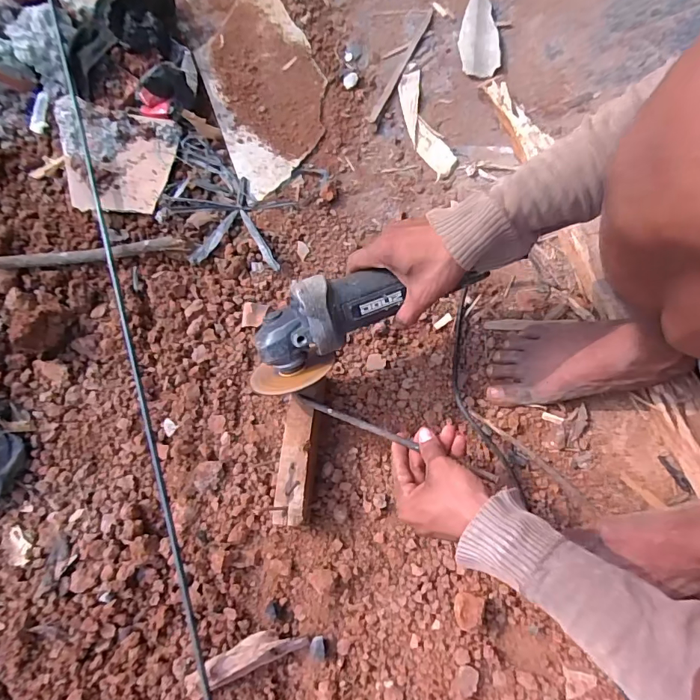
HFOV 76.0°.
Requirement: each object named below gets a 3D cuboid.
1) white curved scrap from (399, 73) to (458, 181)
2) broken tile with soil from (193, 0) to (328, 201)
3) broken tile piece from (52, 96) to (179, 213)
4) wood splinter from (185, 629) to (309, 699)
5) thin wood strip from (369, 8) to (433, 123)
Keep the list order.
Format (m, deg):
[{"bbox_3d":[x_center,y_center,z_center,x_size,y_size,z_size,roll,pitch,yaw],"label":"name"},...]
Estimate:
[{"bbox_3d":[0.112,-0.347,0.683,0.047,0.010,0.187,-18,75,-3],"label":"white curved scrap"},{"bbox_3d":[-0.142,-0.439,0.726,0.178,0.010,0.393,-21,75,-4],"label":"broken tile with soil"},{"bbox_3d":[-0.366,-0.293,0.674,0.194,0.014,0.177,8,75,0],"label":"broken tile piece"},{"bbox_3d":[-0.116,0.339,0.493,0.134,0.025,0.033,-22,75,-5],"label":"wood splinter"},{"bbox_3d":[0.084,-0.454,0.715,0.015,0.006,0.228,23,79,24],"label":"thin wood strip"}]

